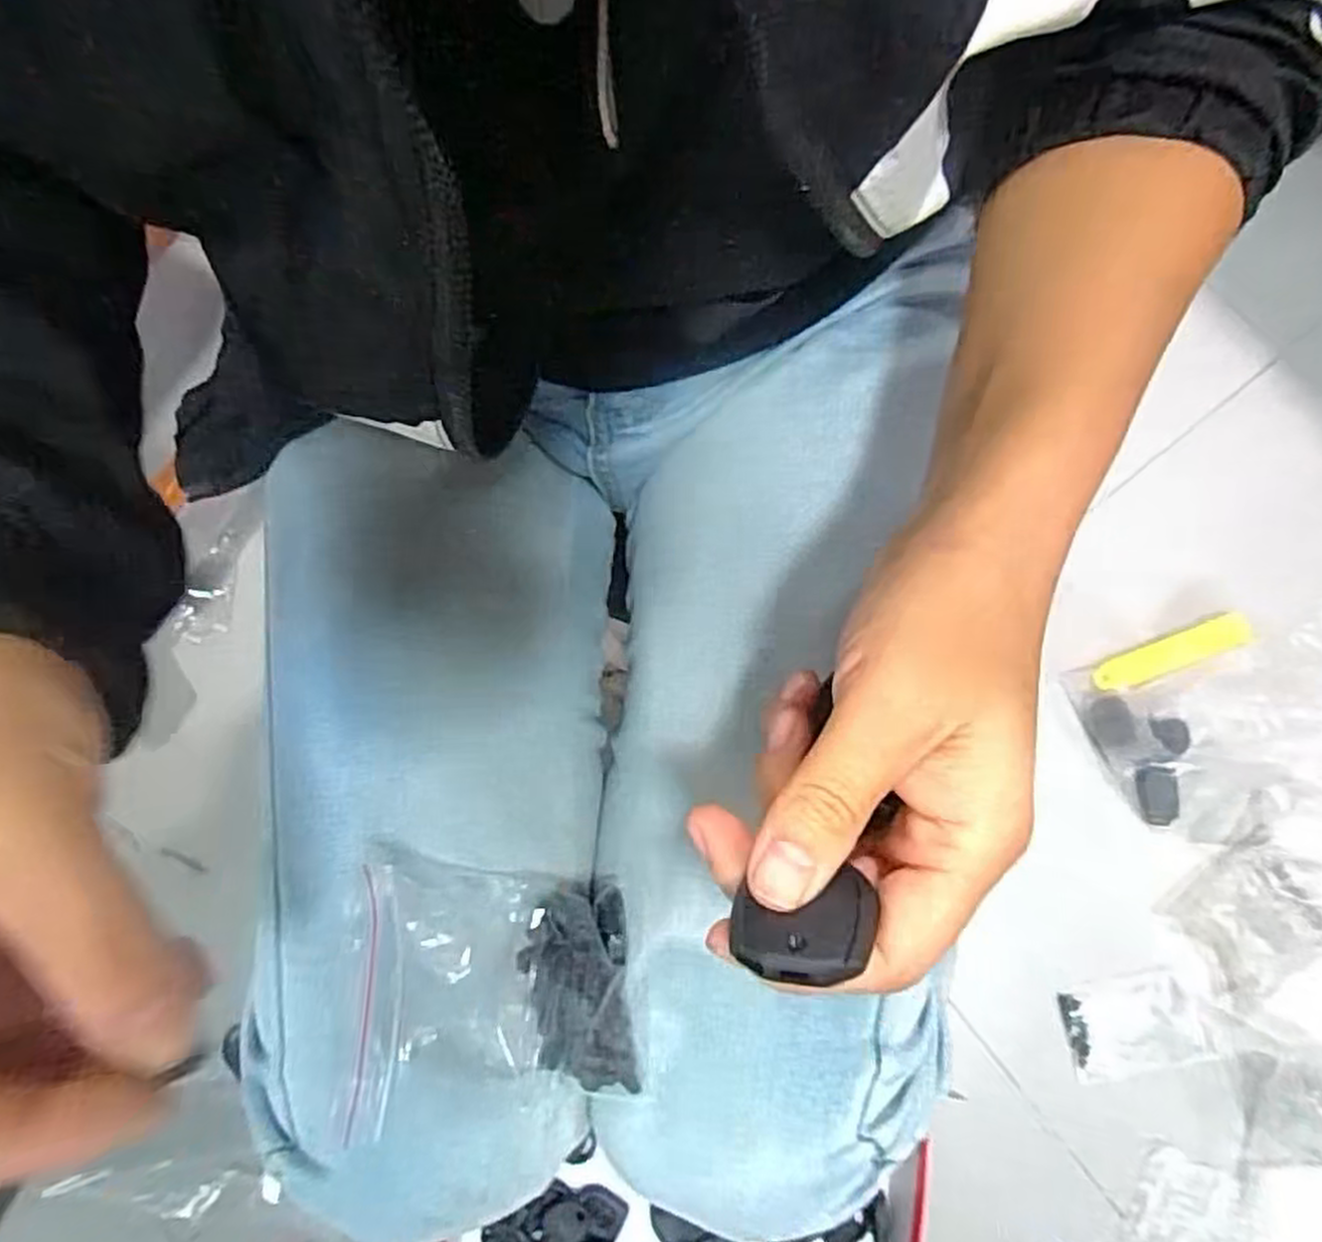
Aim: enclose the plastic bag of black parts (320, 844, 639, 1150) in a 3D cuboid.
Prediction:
[{"bbox_3d":[-0.049,0.112,0.237,0.080,0.033,0.073,4,79,5],"label":"plastic bag of black parts"}]

